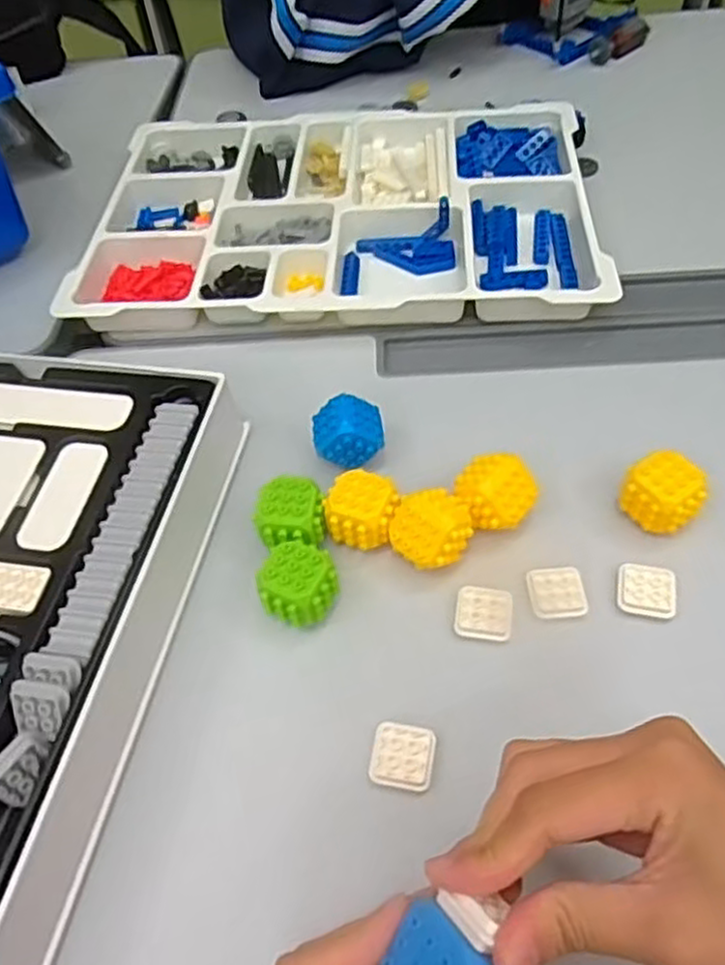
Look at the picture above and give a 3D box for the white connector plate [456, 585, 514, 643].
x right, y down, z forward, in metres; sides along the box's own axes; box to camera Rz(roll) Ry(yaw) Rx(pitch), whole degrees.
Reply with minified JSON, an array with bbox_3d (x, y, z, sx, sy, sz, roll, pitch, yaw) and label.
[{"bbox_3d":[0.062,0.066,0.375,0.027,0.005,0.027,6,53,9],"label":"white connector plate"}]

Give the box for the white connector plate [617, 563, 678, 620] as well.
[{"bbox_3d":[0.145,0.055,0.378,0.029,0.004,0.028,5,53,9],"label":"white connector plate"}]

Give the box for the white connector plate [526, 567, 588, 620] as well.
[{"bbox_3d":[0.100,0.056,0.378,0.028,0.006,0.027,-8,52,-1],"label":"white connector plate"}]

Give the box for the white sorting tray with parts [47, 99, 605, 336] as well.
[{"bbox_3d":[-0.019,-0.216,0.584,0.375,0.033,0.267,-1,53,4],"label":"white sorting tray with parts"}]

